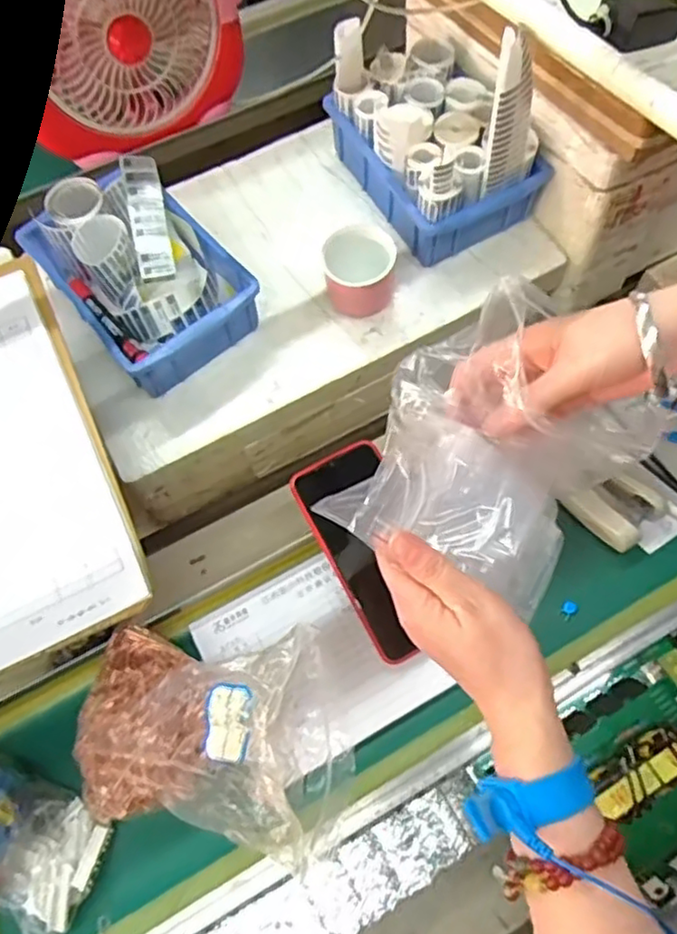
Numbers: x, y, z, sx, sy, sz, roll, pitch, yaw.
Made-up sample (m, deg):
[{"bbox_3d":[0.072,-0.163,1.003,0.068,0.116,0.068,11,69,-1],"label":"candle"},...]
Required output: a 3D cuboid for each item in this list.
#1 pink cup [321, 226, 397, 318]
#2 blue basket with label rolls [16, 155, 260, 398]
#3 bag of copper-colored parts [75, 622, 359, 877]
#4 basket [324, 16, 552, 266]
[{"bbox_3d":[0.019,-0.173,0.583,0.061,0.055,0.063,6,66,4],"label":"pink cup"},{"bbox_3d":[-0.168,-0.165,0.567,0.127,0.085,0.169,-38,70,-14],"label":"blue basket with label rolls"},{"bbox_3d":[-0.086,0.168,0.423,0.170,0.110,0.122,7,66,5],"label":"bag of copper-colored parts"},{"bbox_3d":[0.087,-0.310,0.577,0.126,0.176,0.182,-27,68,-10],"label":"basket"}]

